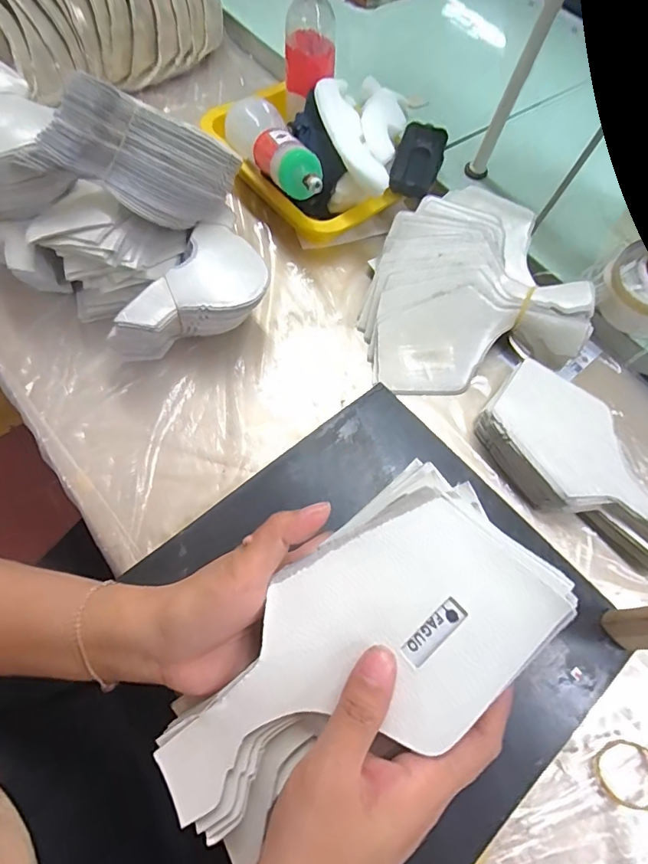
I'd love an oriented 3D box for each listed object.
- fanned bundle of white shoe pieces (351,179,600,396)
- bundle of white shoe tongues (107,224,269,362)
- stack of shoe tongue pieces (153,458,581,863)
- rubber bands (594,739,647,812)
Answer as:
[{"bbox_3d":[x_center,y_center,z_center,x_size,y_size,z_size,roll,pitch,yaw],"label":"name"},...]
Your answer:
[{"bbox_3d":[0.141,-0.165,0.491,0.208,0.073,0.234,-8,66,-7],"label":"fanned bundle of white shoe pieces"},{"bbox_3d":[-0.137,-0.132,0.455,0.156,0.080,0.097,-19,68,-12],"label":"bundle of white shoe tongues"},{"bbox_3d":[0.004,0.115,0.225,0.215,0.018,0.097,-41,72,8],"label":"stack of shoe tongue pieces"},{"bbox_3d":[0.230,0.256,0.339,0.050,0.005,0.046,0,64,1],"label":"rubber bands"}]

